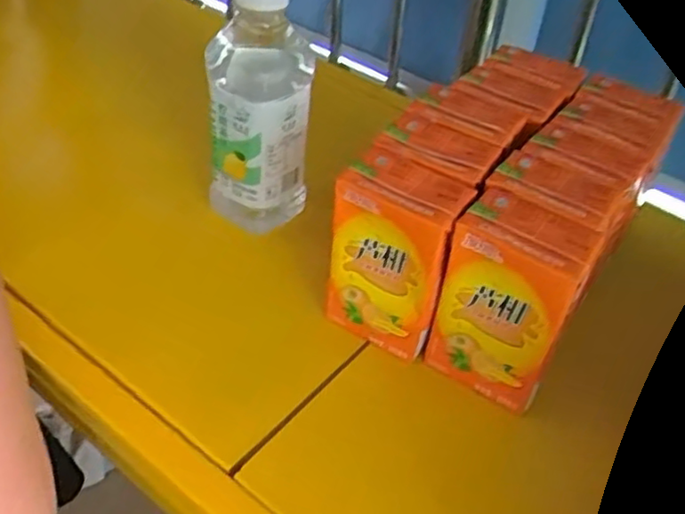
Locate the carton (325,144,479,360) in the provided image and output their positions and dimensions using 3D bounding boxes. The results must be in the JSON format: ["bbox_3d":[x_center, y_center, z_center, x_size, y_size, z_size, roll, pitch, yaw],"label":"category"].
[{"bbox_3d":[0.030,0.000,0.385,0.069,0.102,0.042,33,48,26],"label":"carton"}]

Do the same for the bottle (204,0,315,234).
[{"bbox_3d":[-0.056,-0.100,0.442,0.067,0.162,0.073,-2,43,-9],"label":"bottle"}]

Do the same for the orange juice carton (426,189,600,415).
[{"bbox_3d":[0.089,0.025,0.361,0.067,0.106,0.038,28,47,22],"label":"orange juice carton"}]

